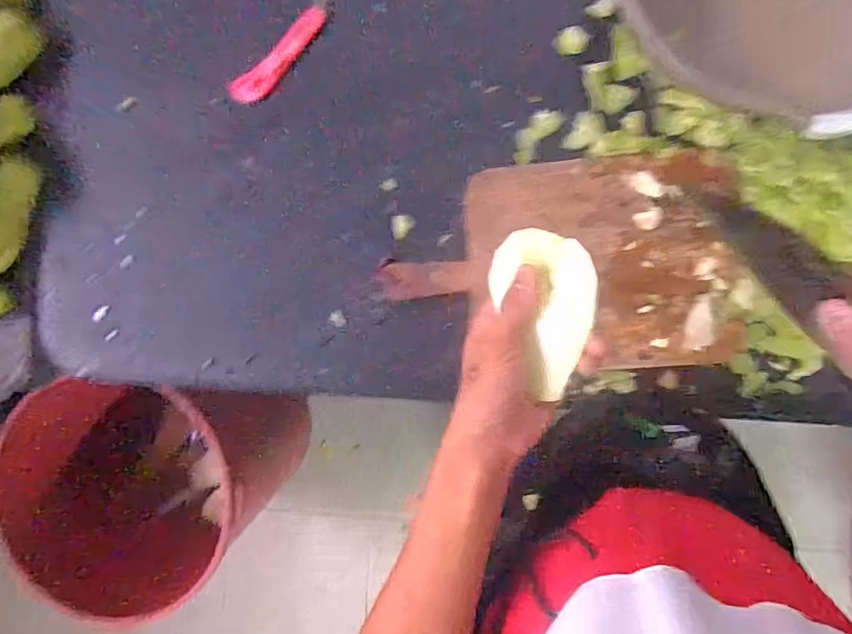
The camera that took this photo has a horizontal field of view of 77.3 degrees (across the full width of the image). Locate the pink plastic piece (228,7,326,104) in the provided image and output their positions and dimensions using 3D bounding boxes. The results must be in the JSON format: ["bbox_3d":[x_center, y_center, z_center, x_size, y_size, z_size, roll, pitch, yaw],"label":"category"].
[{"bbox_3d":[-0.177,-0.314,0.646,0.144,0.020,0.031,-43,87,7],"label":"pink plastic piece"}]

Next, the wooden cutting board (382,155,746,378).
[{"bbox_3d":[0.142,-0.055,0.601,0.378,0.035,0.232,-5,92,7],"label":"wooden cutting board"}]

